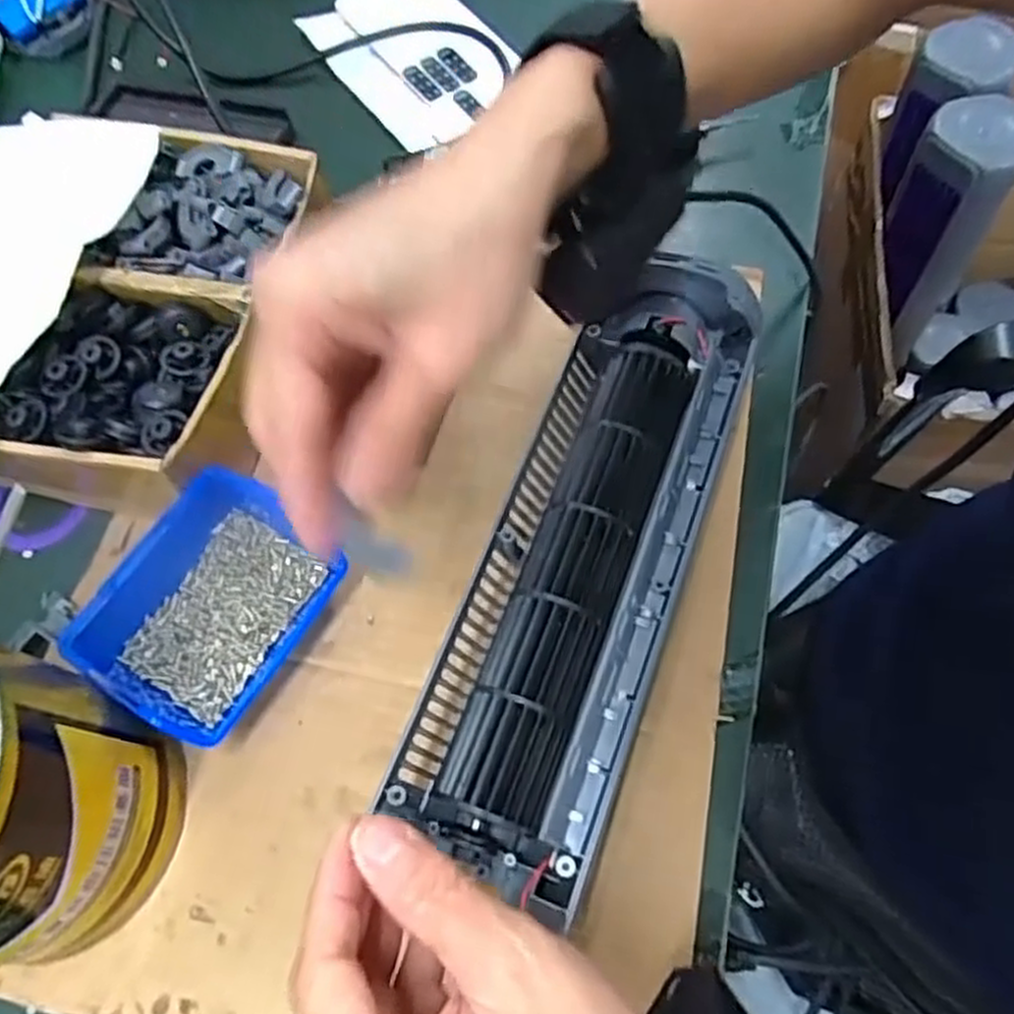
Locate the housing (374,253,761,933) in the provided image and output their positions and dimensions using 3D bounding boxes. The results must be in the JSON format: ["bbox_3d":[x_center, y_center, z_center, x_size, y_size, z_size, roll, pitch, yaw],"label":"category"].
[{"bbox_3d":[0.037,0.014,0.344,0.084,0.048,0.280,19,68,10],"label":"housing"}]

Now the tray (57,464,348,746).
[{"bbox_3d":[-0.138,0.046,0.371,0.086,0.042,0.111,26,70,16],"label":"tray"}]

